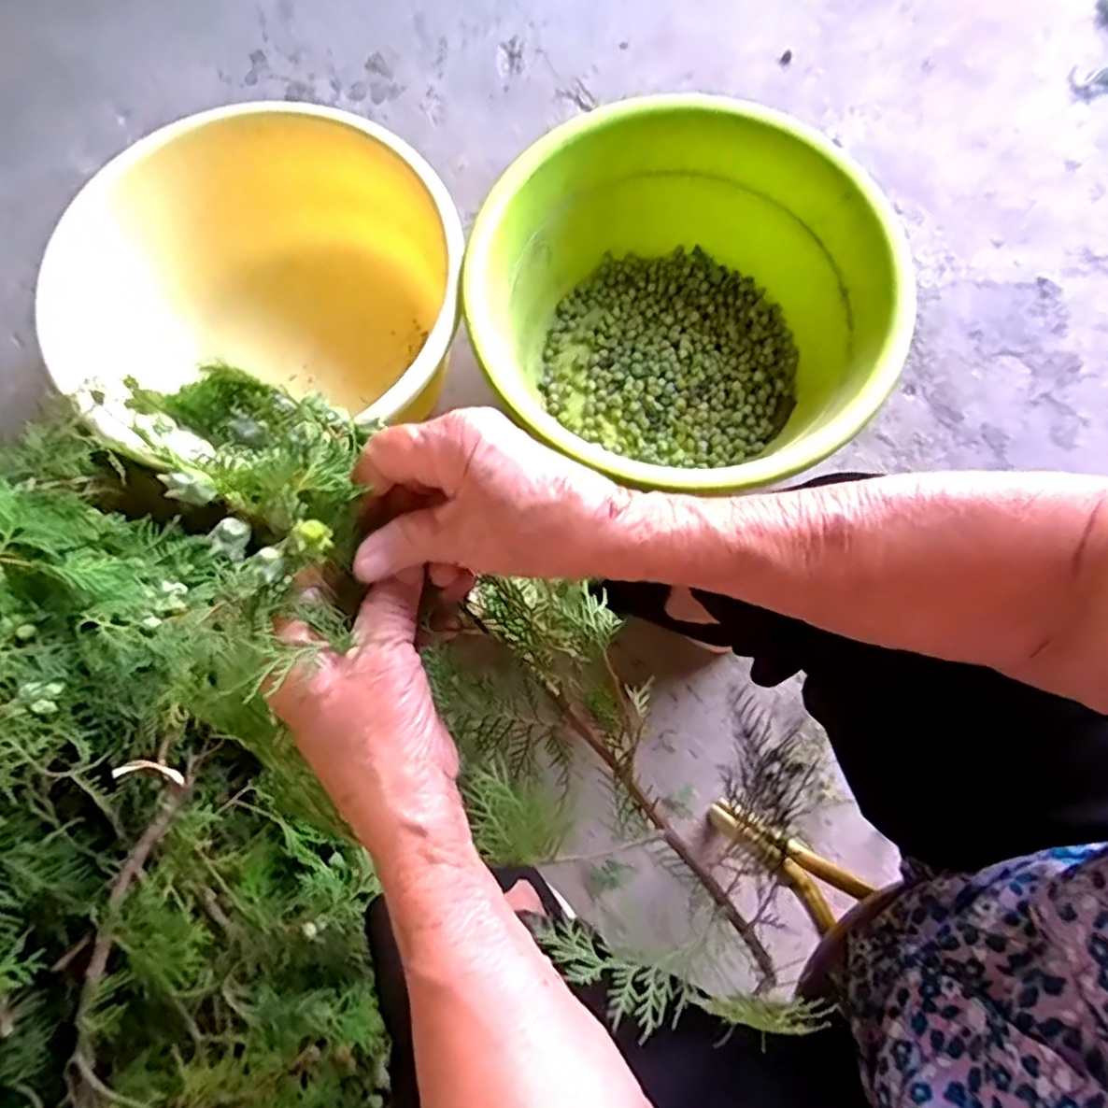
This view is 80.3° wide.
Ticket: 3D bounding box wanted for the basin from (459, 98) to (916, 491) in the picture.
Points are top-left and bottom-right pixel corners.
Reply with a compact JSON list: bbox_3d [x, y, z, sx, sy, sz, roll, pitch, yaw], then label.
[{"bbox_3d":[0.129,-0.259,0.754,0.417,0.209,0.438,0,77,1],"label":"basin"}]

